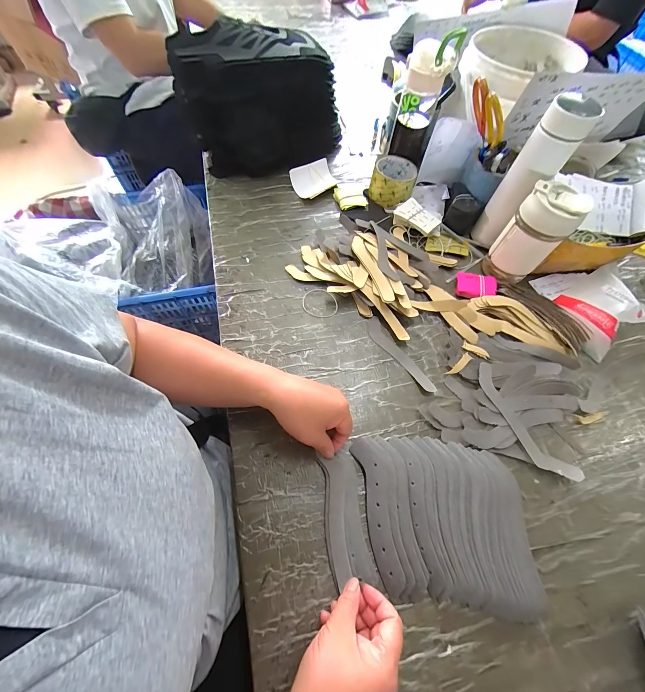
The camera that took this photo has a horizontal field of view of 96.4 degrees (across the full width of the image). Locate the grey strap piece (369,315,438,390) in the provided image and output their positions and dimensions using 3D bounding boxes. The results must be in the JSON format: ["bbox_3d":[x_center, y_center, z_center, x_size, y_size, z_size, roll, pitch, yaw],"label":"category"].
[{"bbox_3d":[0.119,0.013,0.457,0.031,0.006,0.150,-29,67,-18],"label":"grey strap piece"}]

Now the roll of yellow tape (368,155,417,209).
[{"bbox_3d":[0.146,-0.337,0.596,0.084,0.059,0.086,2,62,-3],"label":"roll of yellow tape"}]

